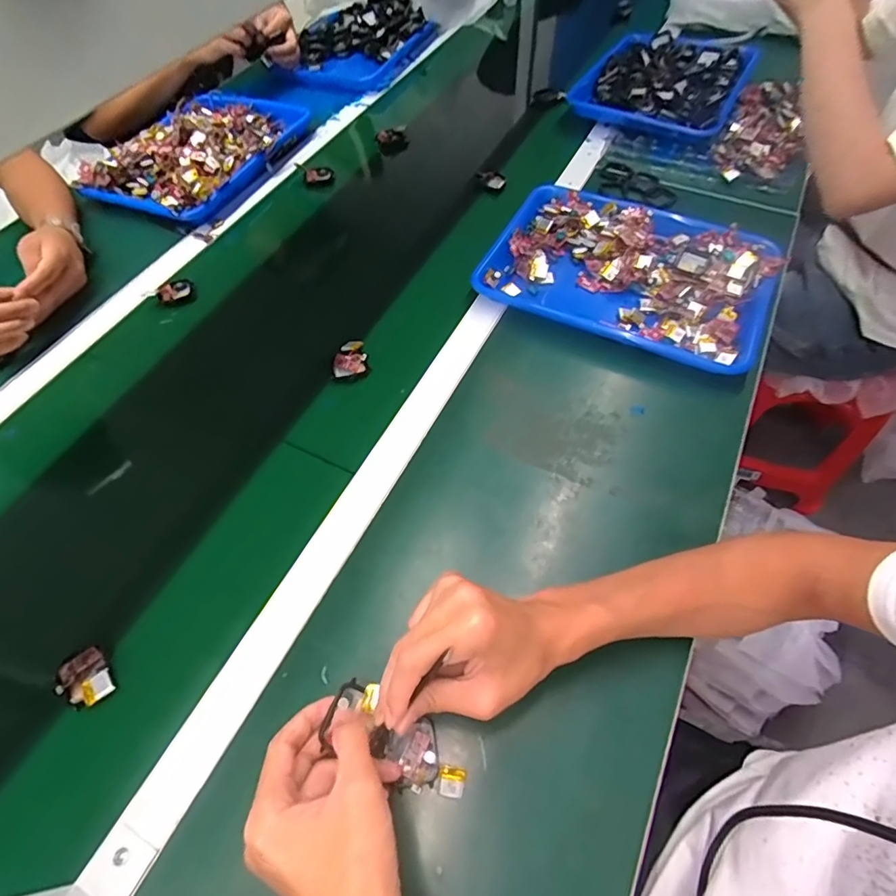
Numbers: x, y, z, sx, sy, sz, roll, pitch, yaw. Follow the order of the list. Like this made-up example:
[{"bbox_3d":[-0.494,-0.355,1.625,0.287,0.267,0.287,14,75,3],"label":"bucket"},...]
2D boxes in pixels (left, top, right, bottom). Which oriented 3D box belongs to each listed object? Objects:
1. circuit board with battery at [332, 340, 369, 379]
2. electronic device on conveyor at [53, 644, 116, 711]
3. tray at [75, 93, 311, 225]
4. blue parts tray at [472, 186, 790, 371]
[{"bbox_3d":[-0.115,-0.103,0.606,0.040,0.014,0.046,-9,56,-1],"label":"circuit board with battery"},{"bbox_3d":[-0.296,0.188,0.421,0.037,0.009,0.050,-37,61,-18],"label":"electronic device on conveyor"},{"bbox_3d":[-0.398,-0.482,0.845,0.234,0.061,0.333,20,61,17],"label":"tray"},{"bbox_3d":[0.226,-0.226,0.659,0.342,0.037,0.246,22,61,18],"label":"blue parts tray"}]

